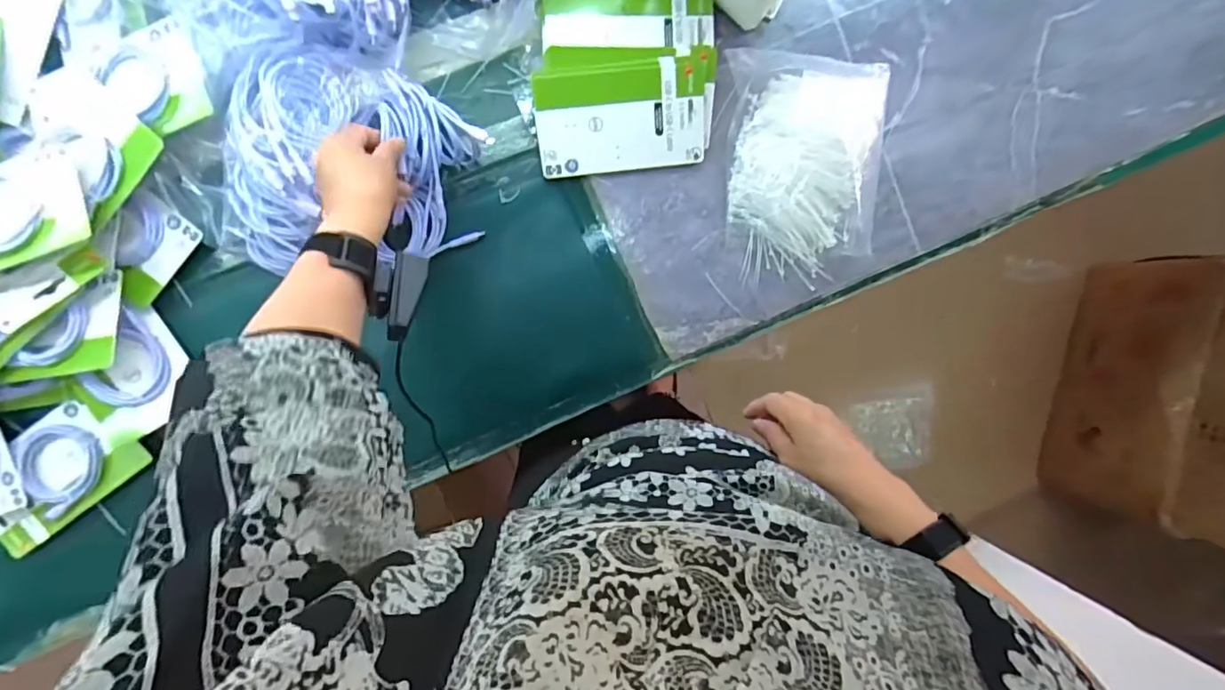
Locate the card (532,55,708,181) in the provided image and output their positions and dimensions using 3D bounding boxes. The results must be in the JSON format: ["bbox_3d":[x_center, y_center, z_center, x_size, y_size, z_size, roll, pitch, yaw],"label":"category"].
[{"bbox_3d":[0.011,-0.245,0.607,0.183,0.009,0.109,-8,116,-4],"label":"card"}]

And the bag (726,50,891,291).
[{"bbox_3d":[0.224,-0.205,0.636,0.191,0.046,0.260,3,94,-4],"label":"bag"}]

